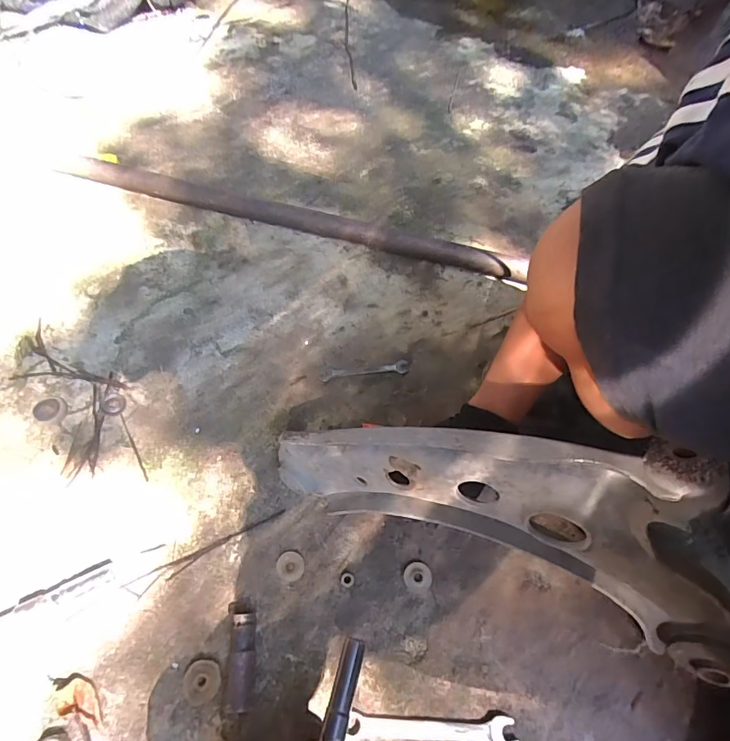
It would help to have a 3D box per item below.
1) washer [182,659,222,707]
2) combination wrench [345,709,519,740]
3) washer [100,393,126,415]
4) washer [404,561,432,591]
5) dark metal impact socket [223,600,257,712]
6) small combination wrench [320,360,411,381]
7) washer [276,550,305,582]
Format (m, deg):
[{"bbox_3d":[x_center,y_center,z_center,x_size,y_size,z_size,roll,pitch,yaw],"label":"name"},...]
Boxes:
[{"bbox_3d":[-0.154,0.295,0.434,0.036,0.009,0.034,2,62,-3],"label":"washer"},{"bbox_3d":[0.063,0.333,0.427,0.153,0.006,0.024,5,62,-1],"label":"combination wrench"},{"bbox_3d":[-0.309,0.040,0.561,0.031,0.004,0.027,36,65,14],"label":"washer"},{"bbox_3d":[0.056,0.219,0.488,0.030,0.004,0.028,2,62,-3],"label":"washer"},{"bbox_3d":[-0.119,0.268,0.439,0.028,0.026,0.093,-3,50,-6],"label":"dark metal impact socket"},{"bbox_3d":[0.001,-0.001,0.597,0.112,0.004,0.020,-5,62,-6],"label":"small combination wrench"},{"bbox_3d":[-0.079,0.208,0.486,0.028,0.007,0.028,5,62,-1],"label":"washer"}]

